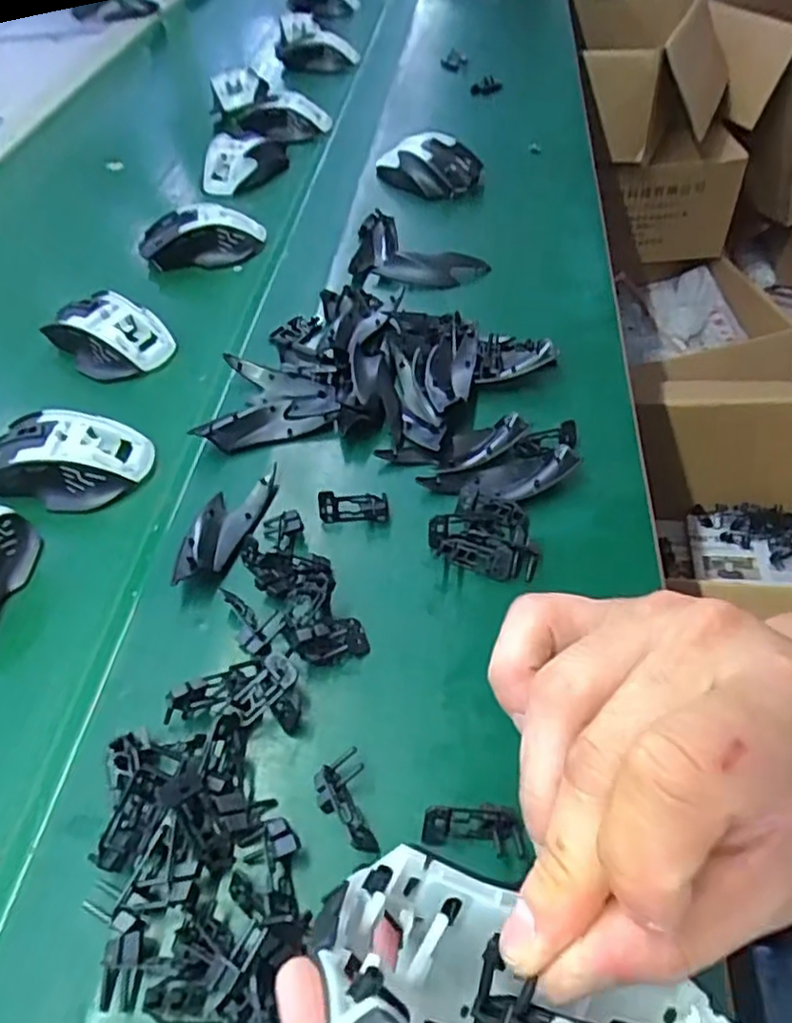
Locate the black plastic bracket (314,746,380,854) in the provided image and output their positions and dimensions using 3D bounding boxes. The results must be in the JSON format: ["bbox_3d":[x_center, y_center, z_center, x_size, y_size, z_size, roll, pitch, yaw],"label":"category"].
[{"bbox_3d":[-0.024,0.133,0.312,0.023,0.012,0.045,-13,51,-9],"label":"black plastic bracket"}]

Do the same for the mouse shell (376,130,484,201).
[{"bbox_3d":[0.034,-0.352,0.705,0.110,0.048,0.061,1,50,3],"label":"mouse shell"}]

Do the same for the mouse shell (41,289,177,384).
[{"bbox_3d":[-0.228,-0.141,0.548,0.097,0.040,0.060,27,56,23],"label":"mouse shell"}]

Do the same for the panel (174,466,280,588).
[{"bbox_3d":[-0.107,0.006,0.419,0.033,0.015,0.096,18,53,17],"label":"panel"}]

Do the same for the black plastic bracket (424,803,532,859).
[{"bbox_3d":[0.035,0.139,0.302,0.044,0.014,0.021,5,50,6],"label":"black plastic bracket"}]

